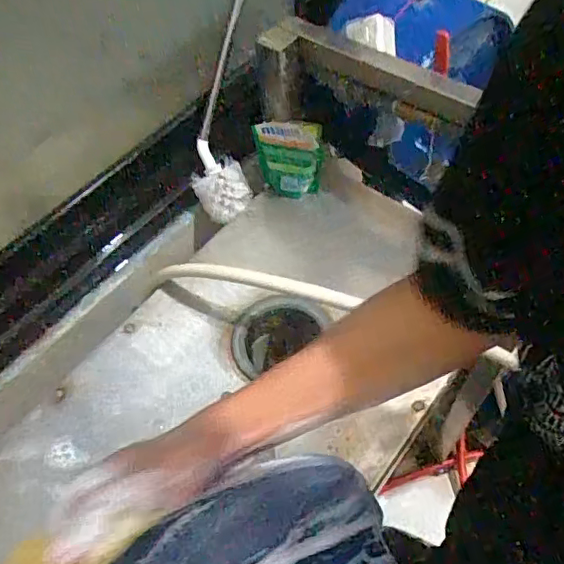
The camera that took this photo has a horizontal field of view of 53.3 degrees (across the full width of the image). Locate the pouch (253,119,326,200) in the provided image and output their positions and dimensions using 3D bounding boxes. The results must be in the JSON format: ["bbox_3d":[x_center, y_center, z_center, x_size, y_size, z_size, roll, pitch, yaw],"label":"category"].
[{"bbox_3d":[0.011,-0.165,0.793,0.092,0.142,0.022,-6,57,-4],"label":"pouch"}]

